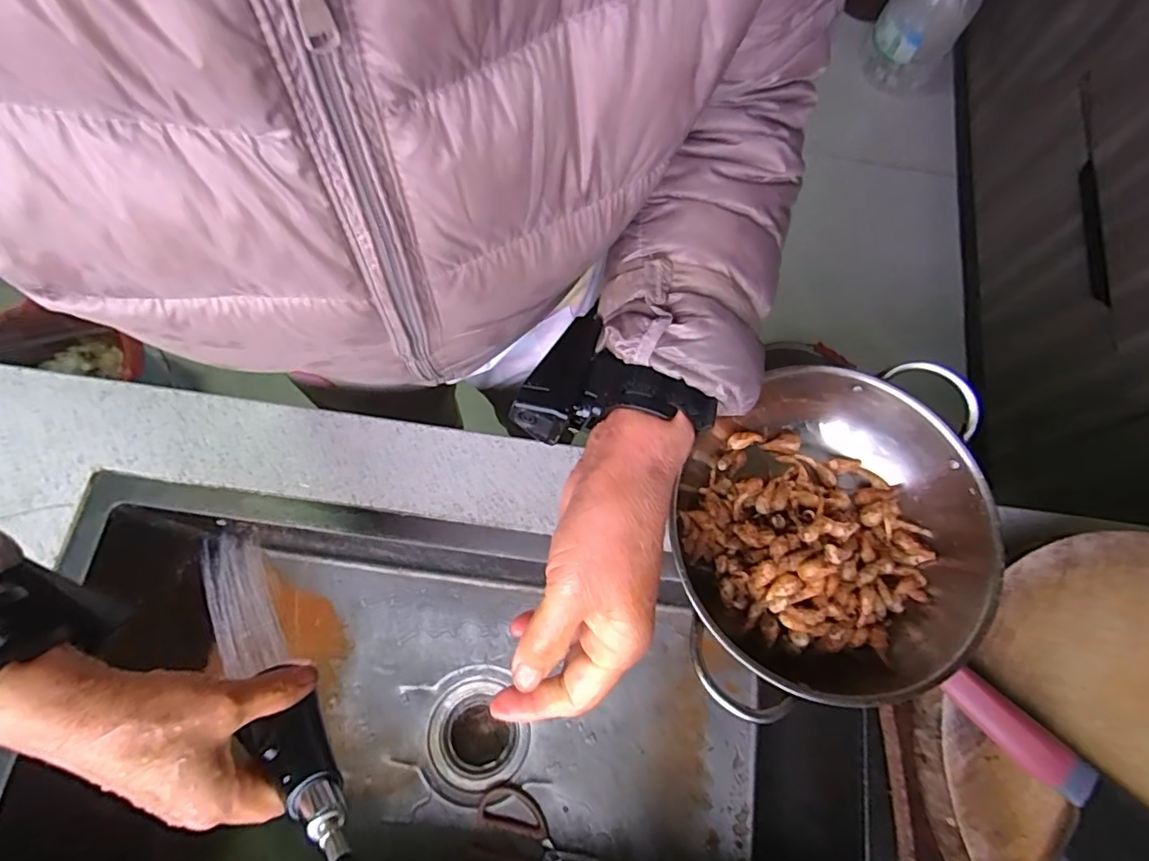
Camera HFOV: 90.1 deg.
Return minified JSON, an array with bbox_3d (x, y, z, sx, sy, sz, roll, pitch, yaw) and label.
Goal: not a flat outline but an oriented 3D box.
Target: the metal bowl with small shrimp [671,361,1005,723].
[{"bbox_3d":[0.199,0.078,0.451,0.232,0.077,0.233,1,73,-2],"label":"metal bowl with small shrimp"}]

